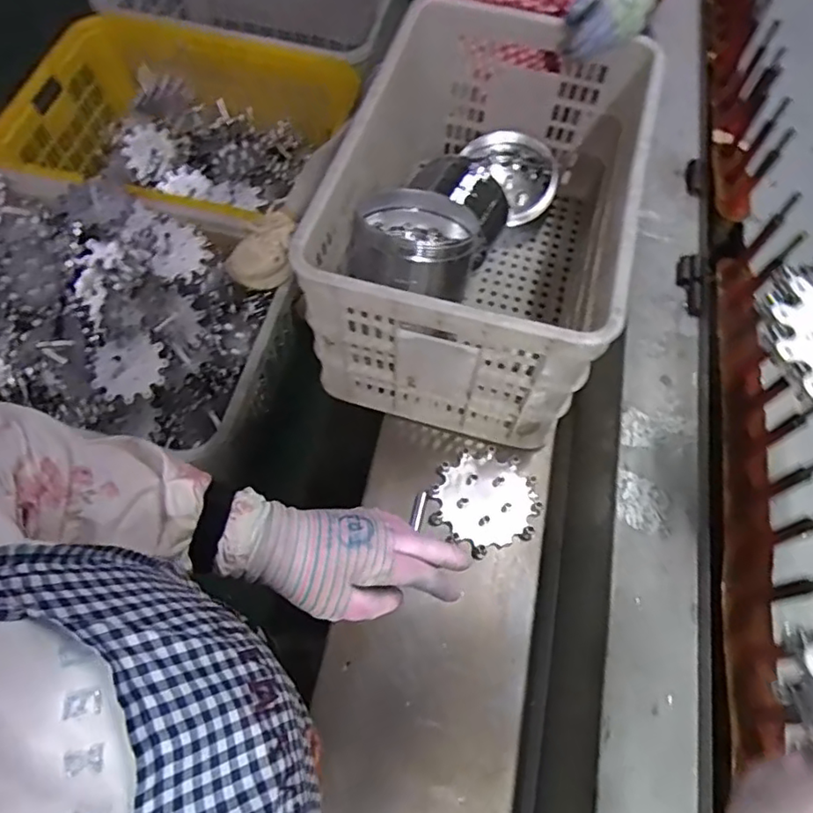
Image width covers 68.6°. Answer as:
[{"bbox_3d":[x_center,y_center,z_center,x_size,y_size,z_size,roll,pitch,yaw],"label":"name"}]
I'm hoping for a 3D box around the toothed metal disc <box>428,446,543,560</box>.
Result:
[{"bbox_3d":[0.103,0.125,0.794,0.135,0.008,0.132,0,65,-1],"label":"toothed metal disc"}]

